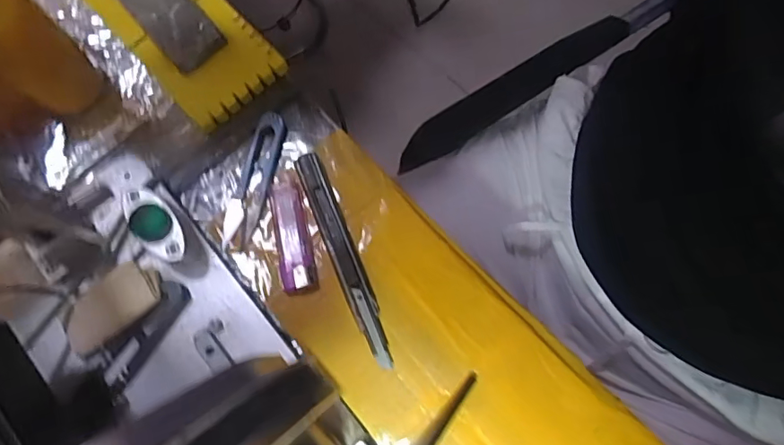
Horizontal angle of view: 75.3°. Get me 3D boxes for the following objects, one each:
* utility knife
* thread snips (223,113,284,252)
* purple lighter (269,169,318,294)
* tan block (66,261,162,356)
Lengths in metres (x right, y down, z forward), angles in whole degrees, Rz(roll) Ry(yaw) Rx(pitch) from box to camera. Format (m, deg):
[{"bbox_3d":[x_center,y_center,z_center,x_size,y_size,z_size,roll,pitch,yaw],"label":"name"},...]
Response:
[{"bbox_3d":[-0.034,0.021,0.347,0.018,0.013,0.155,-22,77,-6],"label":"utility knife"},{"bbox_3d":[-0.098,-0.033,0.364,0.024,0.004,0.099,14,76,3],"label":"thread snips"},{"bbox_3d":[-0.070,0.004,0.350,0.023,0.013,0.088,-12,76,-4],"label":"purple lighter"},{"bbox_3d":[-0.178,0.051,0.320,0.062,0.016,0.037,-32,78,-8],"label":"tan block"}]

